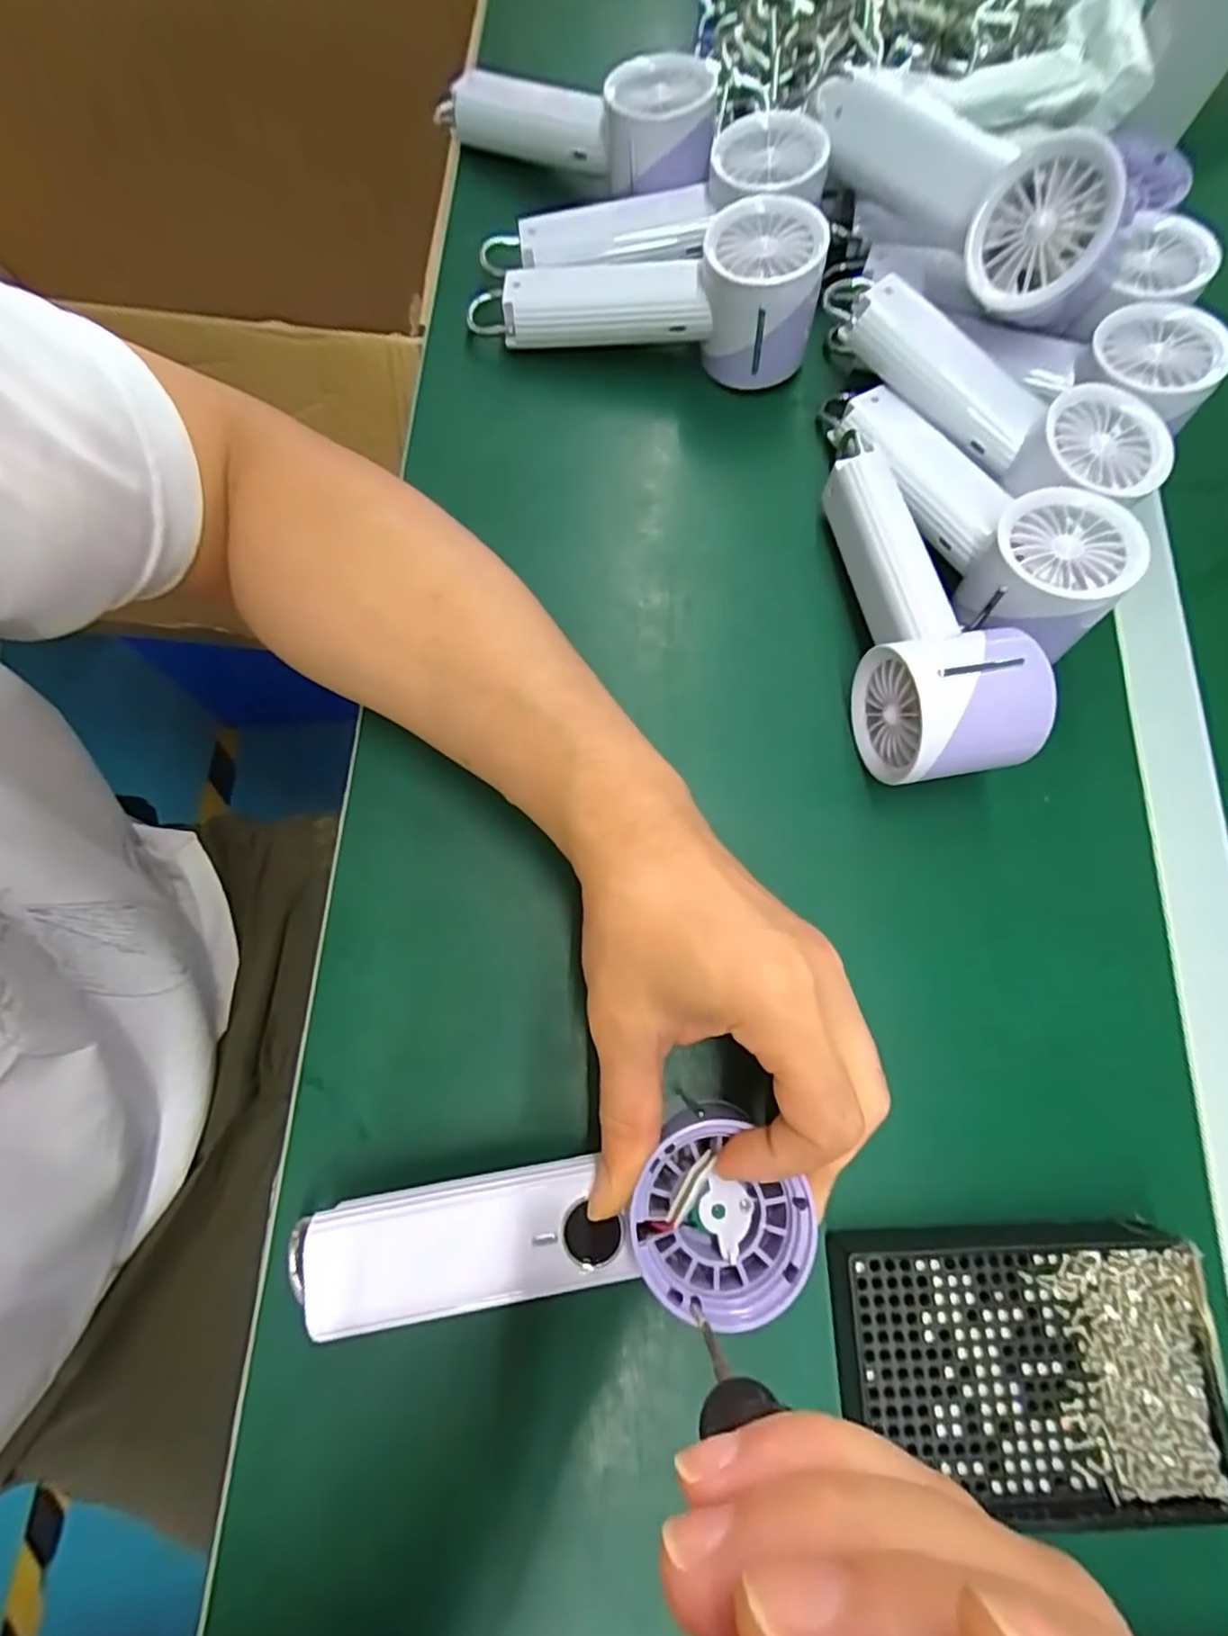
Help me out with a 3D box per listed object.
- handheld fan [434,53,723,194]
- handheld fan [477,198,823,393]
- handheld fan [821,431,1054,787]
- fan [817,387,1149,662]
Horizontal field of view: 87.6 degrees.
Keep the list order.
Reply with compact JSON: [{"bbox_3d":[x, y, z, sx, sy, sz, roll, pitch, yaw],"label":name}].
[{"bbox_3d":[-0.022,-0.413,0.375,0.188,0.041,0.067,34,77,23],"label":"handheld fan"},{"bbox_3d":[0.014,-0.291,0.350,0.187,0.063,0.061,10,74,1],"label":"handheld fan"},{"bbox_3d":[0.147,-0.103,0.320,0.066,0.072,0.183,-4,62,-2],"label":"handheld fan"},{"bbox_3d":[0.178,-0.160,0.335,0.074,0.061,0.188,-18,60,-5],"label":"fan"}]

